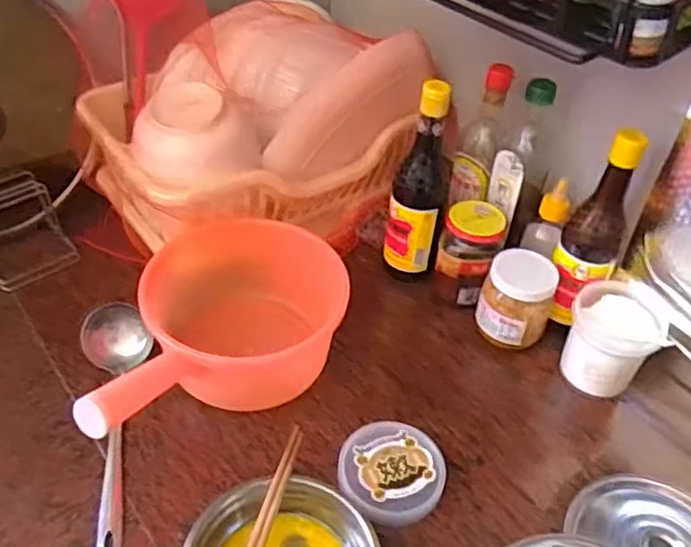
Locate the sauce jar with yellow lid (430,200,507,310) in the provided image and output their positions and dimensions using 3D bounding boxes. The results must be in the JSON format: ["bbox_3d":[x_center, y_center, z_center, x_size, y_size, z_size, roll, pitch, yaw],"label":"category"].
[{"bbox_3d":[0.147,-0.018,0.824,0.068,0.132,0.062,3,42,-3],"label":"sauce jar with yellow lid"}]

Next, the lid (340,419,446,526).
[{"bbox_3d":[0.045,0.194,0.661,0.100,0.016,0.107,3,42,-3],"label":"lid"}]

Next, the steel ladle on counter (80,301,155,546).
[{"bbox_3d":[-0.218,0.141,0.663,0.070,0.057,0.268,-9,45,-16],"label":"steel ladle on counter"}]

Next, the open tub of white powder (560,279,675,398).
[{"bbox_3d":[0.297,0.073,0.764,0.095,0.100,0.110,15,43,10],"label":"open tub of white powder"}]

